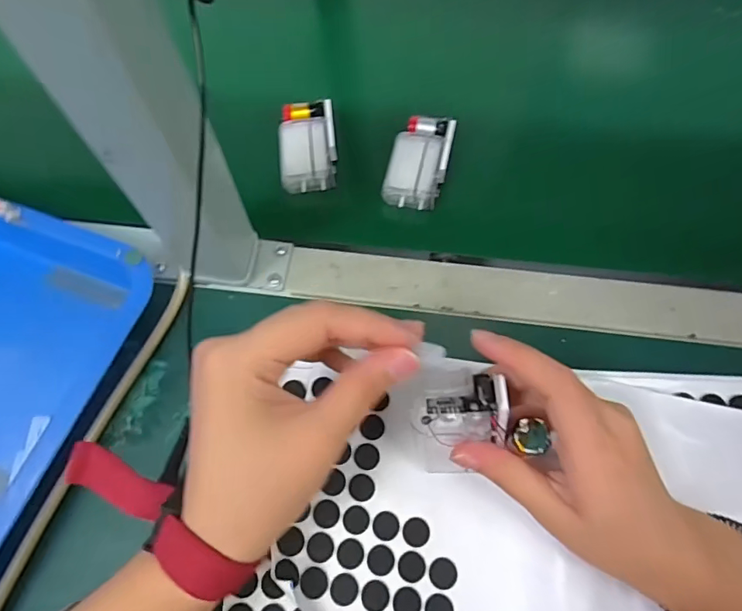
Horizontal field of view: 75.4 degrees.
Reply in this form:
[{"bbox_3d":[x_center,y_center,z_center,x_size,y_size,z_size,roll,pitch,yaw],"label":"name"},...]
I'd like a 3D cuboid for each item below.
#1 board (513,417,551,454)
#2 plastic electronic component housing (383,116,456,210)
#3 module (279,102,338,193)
[{"bbox_3d":[0.071,0.058,0.214,0.015,0.005,0.015,-1,64,3],"label":"board"},{"bbox_3d":[0.038,-0.113,0.374,0.044,0.019,0.076,13,69,6],"label":"plastic electronic component housing"},{"bbox_3d":[-0.050,-0.126,0.378,0.043,0.022,0.074,-5,68,-1],"label":"module"}]

